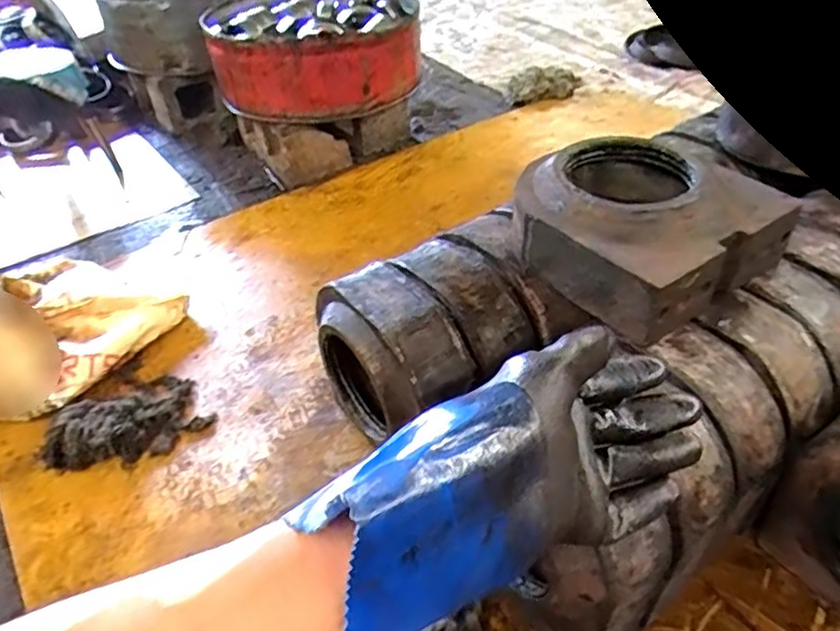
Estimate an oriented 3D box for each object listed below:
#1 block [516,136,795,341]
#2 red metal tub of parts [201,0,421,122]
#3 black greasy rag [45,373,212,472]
[{"bbox_3d":[0.302,-0.132,0.862,0.287,0.113,0.288,-25,45,-24],"label":"block"},{"bbox_3d":[-0.262,-0.692,1.649,0.559,0.210,0.431,-16,41,-15],"label":"red metal tub of parts"},{"bbox_3d":[-0.505,0.193,1.085,0.155,0.066,0.262,32,50,32],"label":"black greasy rag"}]

